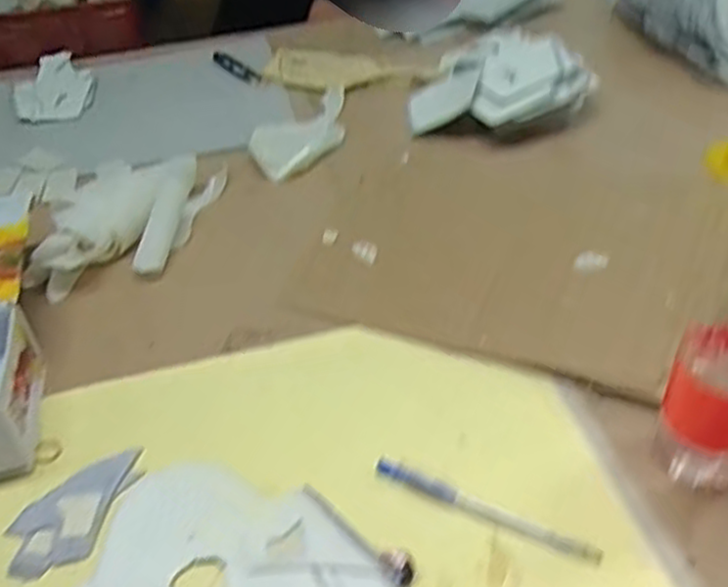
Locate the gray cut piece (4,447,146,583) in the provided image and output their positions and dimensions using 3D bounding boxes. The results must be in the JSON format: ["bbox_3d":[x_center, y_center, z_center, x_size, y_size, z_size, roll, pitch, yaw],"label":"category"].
[{"bbox_3d":[-0.180,0.139,0.489,0.091,0.009,0.058,-23,53,-20],"label":"gray cut piece"}]

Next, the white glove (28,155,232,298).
[{"bbox_3d":[-0.222,-0.075,0.714,0.133,0.041,0.200,3,42,11],"label":"white glove"}]

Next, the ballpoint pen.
[{"bbox_3d":[0.072,0.129,0.465,0.140,0.008,0.010,16,46,23],"label":"ballpoint pen"}]

